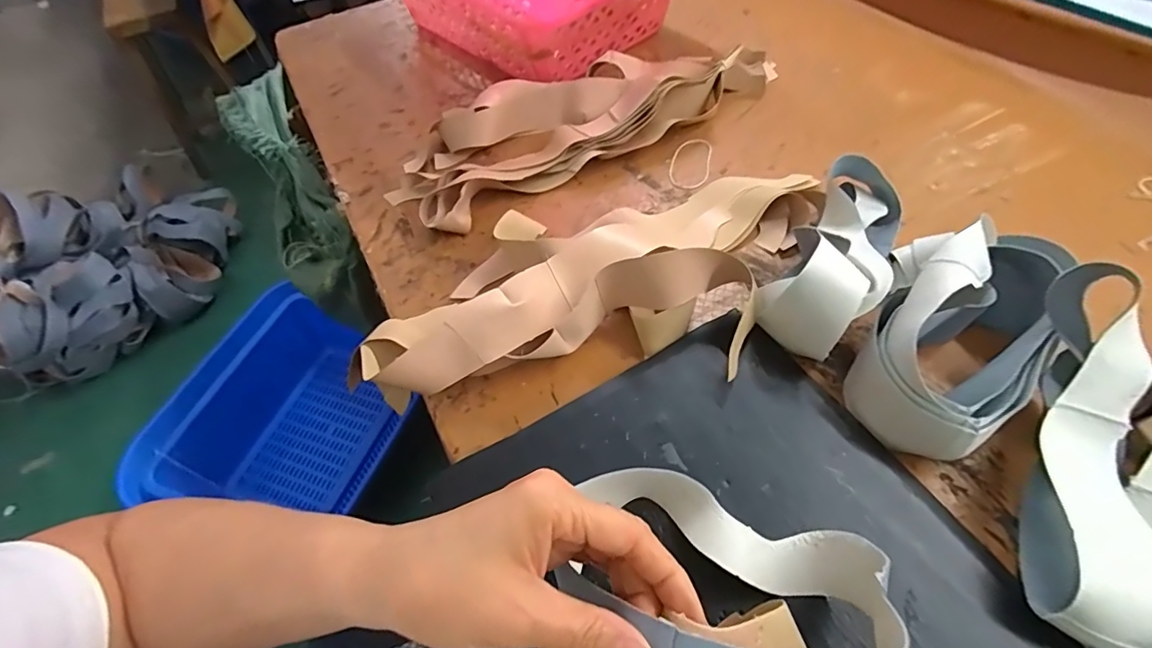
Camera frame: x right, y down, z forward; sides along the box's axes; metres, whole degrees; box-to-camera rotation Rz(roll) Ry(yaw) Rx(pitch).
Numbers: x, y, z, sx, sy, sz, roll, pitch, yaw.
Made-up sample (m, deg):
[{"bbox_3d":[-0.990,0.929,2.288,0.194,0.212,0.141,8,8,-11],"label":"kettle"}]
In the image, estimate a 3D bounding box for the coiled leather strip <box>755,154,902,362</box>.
[{"bbox_3d":[0.243,-0.072,0.459,0.084,0.089,0.225,27,61,20],"label":"coiled leather strip"}]

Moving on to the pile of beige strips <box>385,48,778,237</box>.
[{"bbox_3d":[0.015,-0.272,0.645,0.523,0.058,0.170,-27,58,-14],"label":"pile of beige strips"}]

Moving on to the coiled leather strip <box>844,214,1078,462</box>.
[{"bbox_3d":[0.308,0.002,0.402,0.112,0.084,0.207,27,61,20],"label":"coiled leather strip"}]

